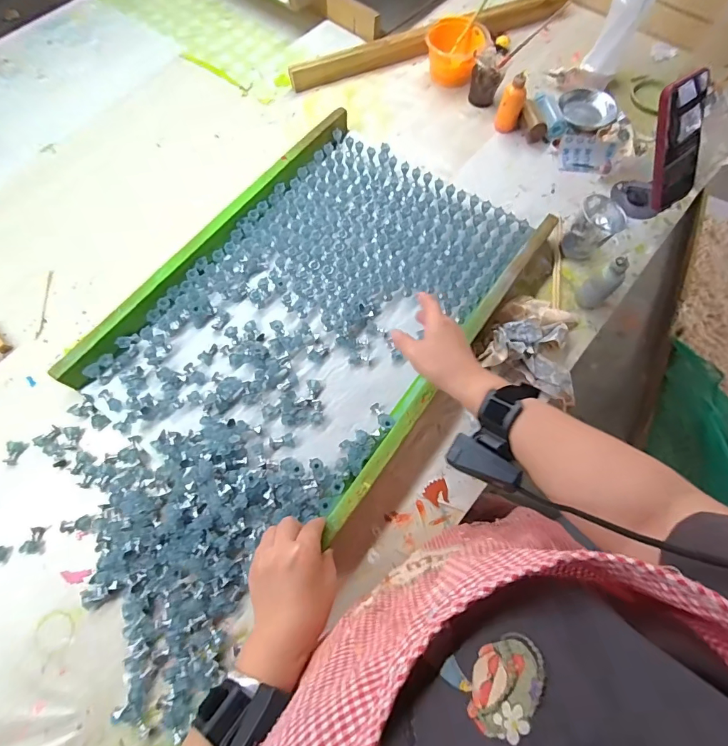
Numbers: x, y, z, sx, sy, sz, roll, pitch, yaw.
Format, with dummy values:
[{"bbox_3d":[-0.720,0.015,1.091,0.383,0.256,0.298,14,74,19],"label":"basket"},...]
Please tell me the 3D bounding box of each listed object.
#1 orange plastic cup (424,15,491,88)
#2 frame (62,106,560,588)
[{"bbox_3d":[0.168,-0.594,0.782,0.103,0.070,0.107,-1,70,1],"label":"orange plastic cup"},{"bbox_3d":[-0.035,-0.108,0.586,0.457,0.075,0.573,30,73,12],"label":"frame"}]

